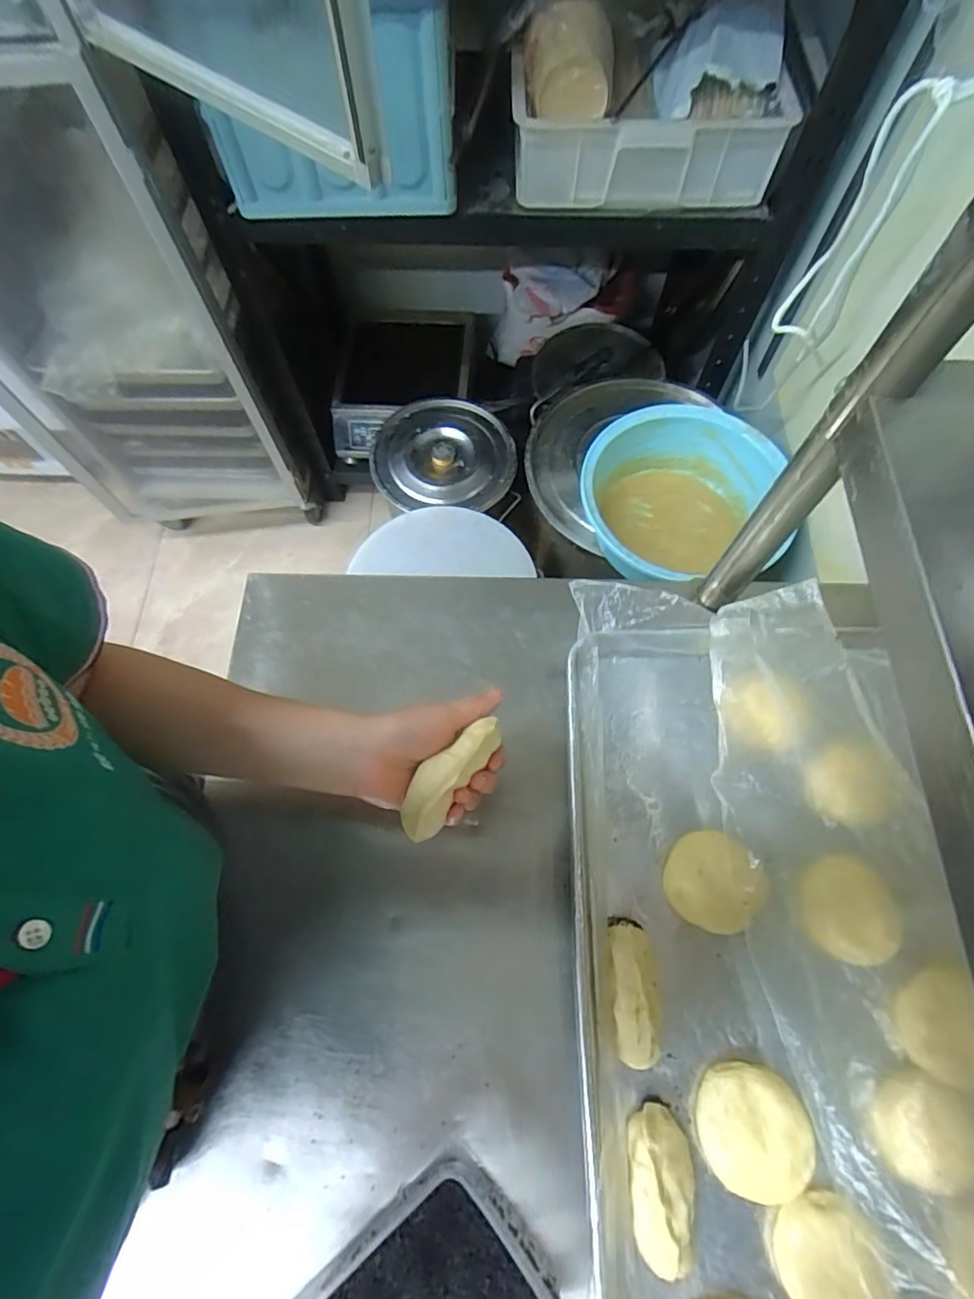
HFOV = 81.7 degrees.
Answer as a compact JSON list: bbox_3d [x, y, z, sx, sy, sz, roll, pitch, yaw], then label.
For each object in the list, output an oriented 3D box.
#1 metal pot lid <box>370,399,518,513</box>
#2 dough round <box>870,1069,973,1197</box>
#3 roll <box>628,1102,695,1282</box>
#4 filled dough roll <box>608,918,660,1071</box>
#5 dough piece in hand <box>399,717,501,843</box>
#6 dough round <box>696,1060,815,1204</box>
[{"bbox_3d":[-0.098,-0.433,1.278,0.317,0.049,0.297,0,69,0],"label":"metal pot lid"},{"bbox_3d":[0.334,0.364,0.422,0.076,0.019,0.071,0,69,0],"label":"dough round"},{"bbox_3d":[0.128,0.399,0.415,0.047,0.042,0.100,5,70,2],"label":"roll"},{"bbox_3d":[0.120,0.280,0.463,0.033,0.040,0.102,1,69,1],"label":"filled dough roll"},{"bbox_3d":[-0.027,0.088,0.399,0.030,0.018,0.098,36,77,13],"label":"dough piece in hand"},{"bbox_3d":[0.207,0.373,0.438,0.081,0.019,0.085,0,69,0],"label":"dough round"}]

